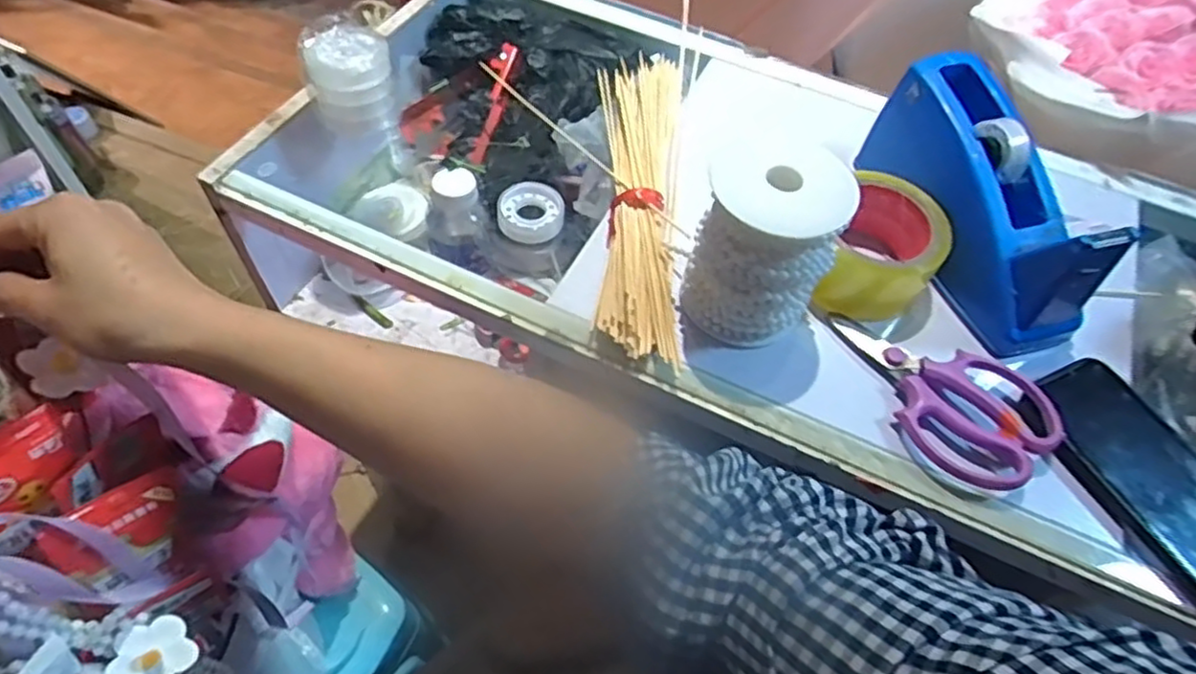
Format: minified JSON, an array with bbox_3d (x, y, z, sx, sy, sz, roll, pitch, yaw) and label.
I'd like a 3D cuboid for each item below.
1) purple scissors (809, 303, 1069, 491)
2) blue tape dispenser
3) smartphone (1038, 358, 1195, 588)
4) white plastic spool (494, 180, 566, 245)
[{"bbox_3d":[0.232,0.028,0.481,0.093,0.023,0.159,-26,62,-20],"label":"purple scissors"},{"bbox_3d":[0.287,-0.102,0.524,0.075,0.096,0.213,-10,57,-11],"label":"blue tape dispenser"},{"bbox_3d":[0.361,0.085,0.456,0.075,0.013,0.160,-19,60,-17],"label":"smartphone"},{"bbox_3d":[-0.054,-0.098,0.552,0.051,0.021,0.046,-16,59,-15],"label":"white plastic spool"}]

